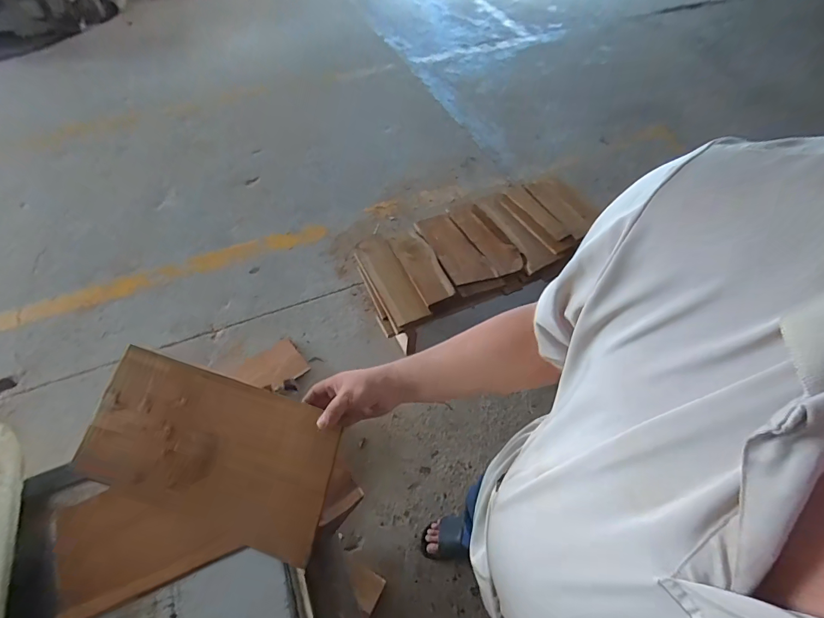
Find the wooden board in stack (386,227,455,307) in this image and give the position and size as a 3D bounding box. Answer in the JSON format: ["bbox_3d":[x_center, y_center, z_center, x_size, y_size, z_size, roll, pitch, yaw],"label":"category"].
[{"bbox_3d":[0.035,-0.169,1.569,0.132,0.026,0.348,-22,58,-15],"label":"wooden board in stack"}]

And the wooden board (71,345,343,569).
[{"bbox_3d":[-0.300,0.203,0.602,0.378,0.015,0.200,16,79,8],"label":"wooden board"}]

